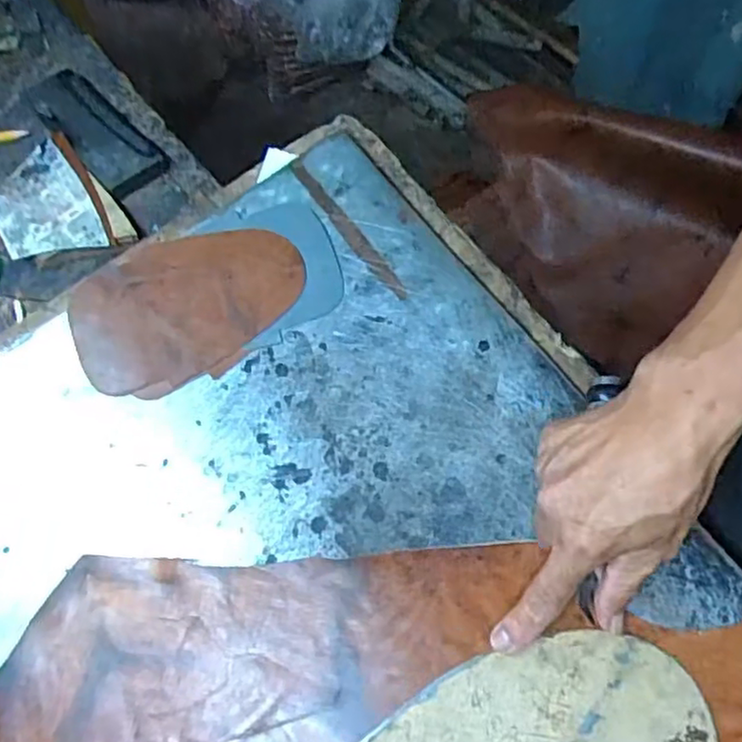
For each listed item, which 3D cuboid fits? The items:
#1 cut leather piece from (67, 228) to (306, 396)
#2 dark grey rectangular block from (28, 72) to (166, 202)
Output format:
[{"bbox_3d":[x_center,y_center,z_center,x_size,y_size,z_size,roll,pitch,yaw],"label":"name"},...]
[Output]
[{"bbox_3d":[-0.128,-0.050,0.474,0.160,0.009,0.101,-18,76,-3],"label":"cut leather piece"},{"bbox_3d":[-0.235,-0.204,0.570,0.055,0.011,0.156,-41,71,-17],"label":"dark grey rectangular block"}]

